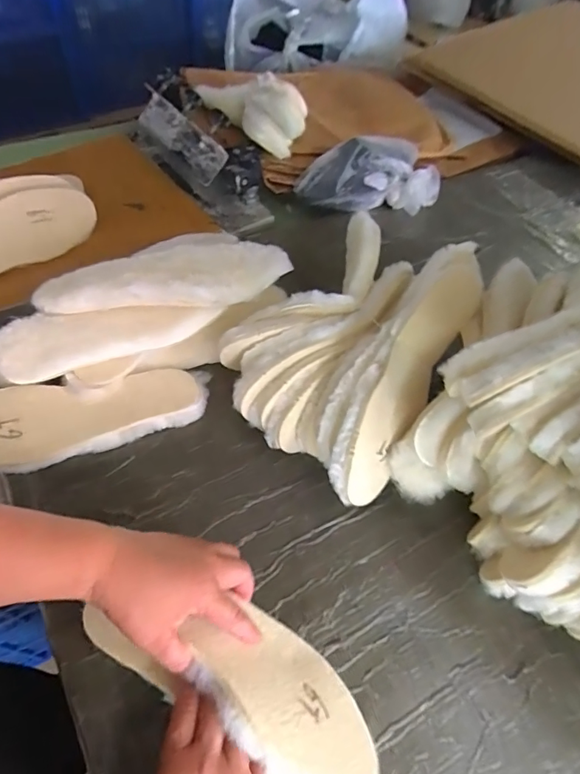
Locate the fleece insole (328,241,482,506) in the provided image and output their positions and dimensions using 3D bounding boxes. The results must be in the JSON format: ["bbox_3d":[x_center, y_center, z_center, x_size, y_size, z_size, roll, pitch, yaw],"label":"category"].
[{"bbox_3d":[0.124,-0.023,0.516,0.078,0.069,0.311,27,78,12],"label":"fleece insole"}]

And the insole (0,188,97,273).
[{"bbox_3d":[-0.418,-0.211,0.681,0.278,0.018,0.095,-36,110,-25],"label":"insole"}]

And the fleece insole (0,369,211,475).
[{"bbox_3d":[-0.235,0.034,0.535,0.282,0.022,0.094,-8,64,-15],"label":"fleece insole"}]

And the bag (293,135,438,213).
[{"bbox_3d":[0.138,-0.350,0.804,0.246,0.104,0.086,-4,56,-9],"label":"bag"}]

